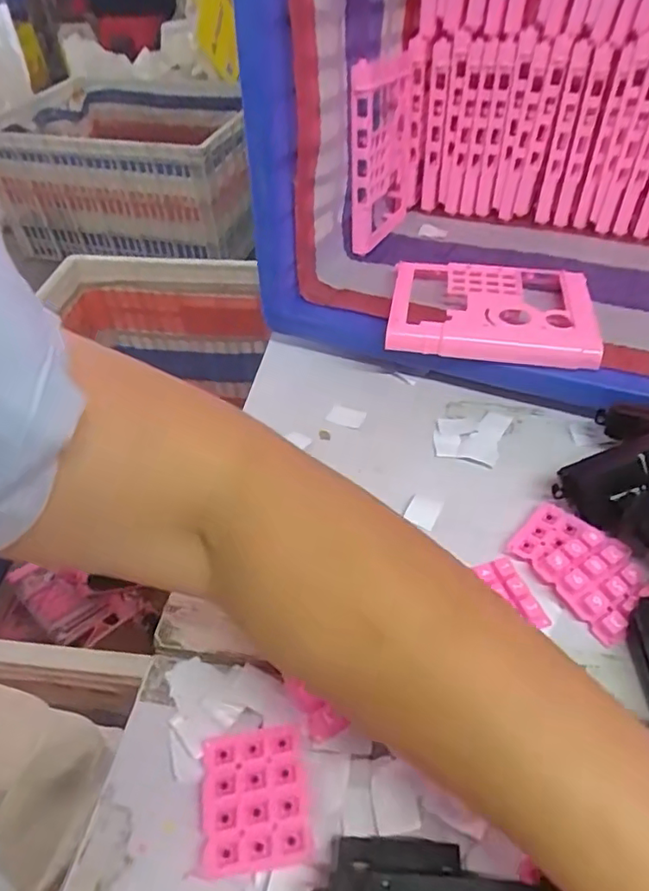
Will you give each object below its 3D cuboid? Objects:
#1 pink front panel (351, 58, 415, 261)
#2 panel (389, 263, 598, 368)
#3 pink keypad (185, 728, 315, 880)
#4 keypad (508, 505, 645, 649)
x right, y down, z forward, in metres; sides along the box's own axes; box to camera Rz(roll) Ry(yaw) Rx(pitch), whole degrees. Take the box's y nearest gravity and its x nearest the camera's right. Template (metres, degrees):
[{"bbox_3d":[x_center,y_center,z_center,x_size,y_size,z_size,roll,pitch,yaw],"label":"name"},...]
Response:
[{"bbox_3d":[0.059,-0.288,0.584,0.021,0.167,0.152,14,38,20],"label":"pink front panel"},{"bbox_3d":[0.140,-0.112,0.485,0.167,0.025,0.125,5,44,9],"label":"panel"},{"bbox_3d":[-0.034,0.171,0.280,0.051,0.008,0.057,-6,46,-3],"label":"pink keypad"},{"bbox_3d":[0.155,0.073,0.353,0.054,0.019,0.087,-26,50,-20],"label":"keypad"}]

